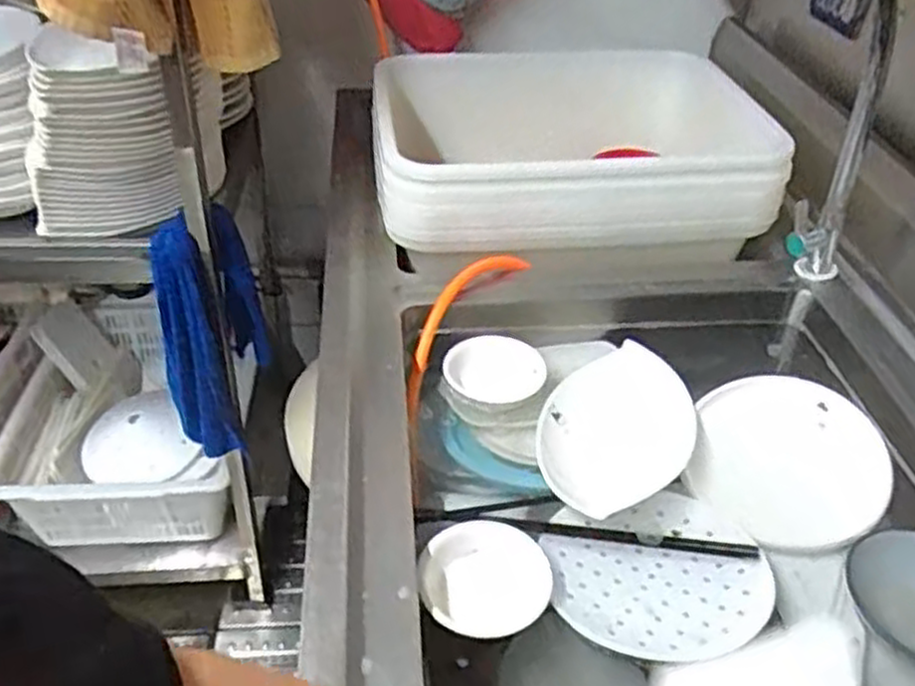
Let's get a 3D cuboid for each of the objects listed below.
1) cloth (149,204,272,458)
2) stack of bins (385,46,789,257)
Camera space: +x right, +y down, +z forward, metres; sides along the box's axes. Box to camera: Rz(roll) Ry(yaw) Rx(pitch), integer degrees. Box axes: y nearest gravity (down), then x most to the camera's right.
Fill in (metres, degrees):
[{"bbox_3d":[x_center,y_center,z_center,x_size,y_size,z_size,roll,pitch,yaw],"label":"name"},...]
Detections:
[{"bbox_3d":[-0.361,-0.032,1.177,0.098,0.339,0.207,3,39,1],"label":"cloth"},{"bbox_3d":[0.156,-0.277,1.163,0.539,0.169,0.455,-2,39,-6],"label":"stack of bins"}]

